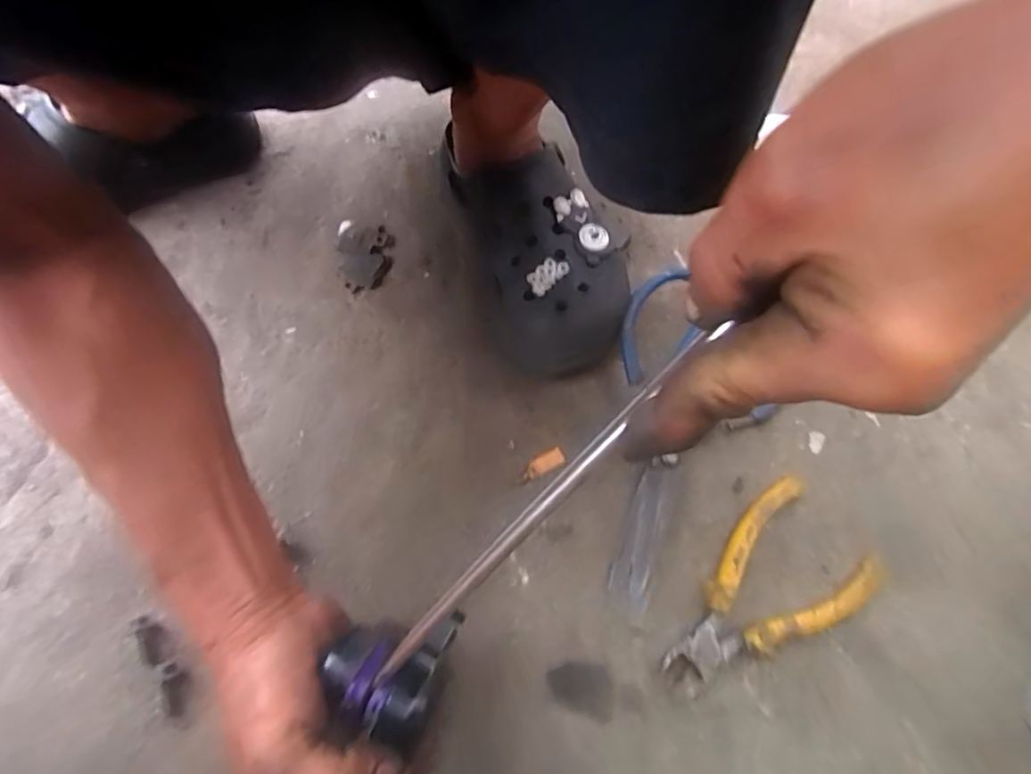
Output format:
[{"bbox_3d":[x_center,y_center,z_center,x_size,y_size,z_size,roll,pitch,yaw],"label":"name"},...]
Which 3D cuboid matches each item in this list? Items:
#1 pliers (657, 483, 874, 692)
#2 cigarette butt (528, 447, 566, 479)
[{"bbox_3d":[0.146,0.122,0.342,0.147,0.017,0.077,-33,68,-14],"label":"pliers"},{"bbox_3d":[0.020,0.051,0.386,0.025,0.006,0.012,-23,66,-10],"label":"cigarette butt"}]

